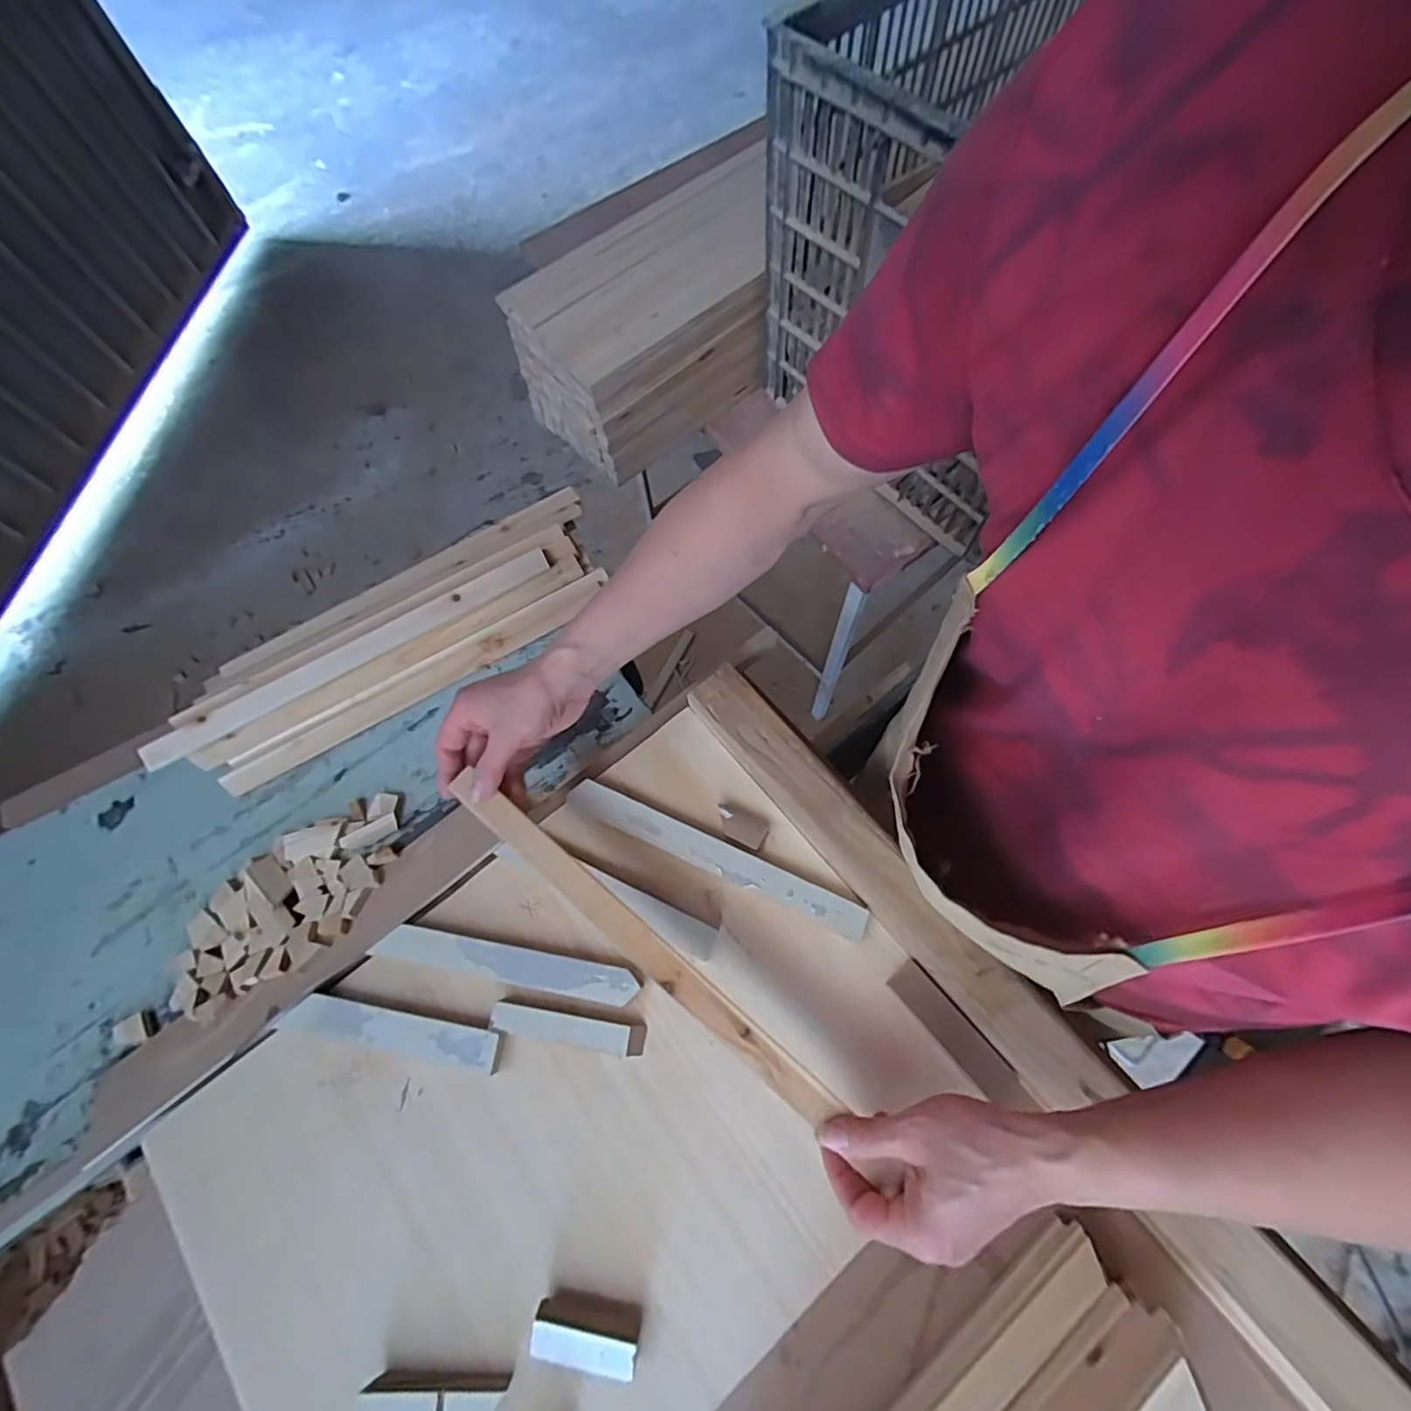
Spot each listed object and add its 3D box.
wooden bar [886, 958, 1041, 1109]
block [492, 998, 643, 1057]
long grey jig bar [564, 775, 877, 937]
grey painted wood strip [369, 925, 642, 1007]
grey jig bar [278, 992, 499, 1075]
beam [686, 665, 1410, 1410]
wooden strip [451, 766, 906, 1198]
[{"bbox_3d":[0.208,0.273,0.498,0.030,0.009,0.126,-39,73,-12],"label":"wooden bar"},{"bbox_3d":[-0.117,0.272,0.506,0.131,0.016,0.025,7,70,5],"label":"block"},{"bbox_3d":[0.006,0.137,0.551,0.288,0.014,0.032,23,72,11],"label":"long grey jig bar"},{"bbox_3d":[-0.175,0.225,0.527,0.234,0.011,0.031,8,70,6],"label":"grey painted wood strip"},{"bbox_3d":[-0.267,0.278,0.511,0.189,0.014,0.036,8,70,6],"label":"grey jig bar"},{"bbox_3d":[0.268,0.274,0.473,0.061,0.045,0.836,-38,72,-11],"label":"beam"},{"bbox_3d":[-0.058,0.178,0.473,0.379,0.008,0.028,38,54,14],"label":"wooden strip"}]

